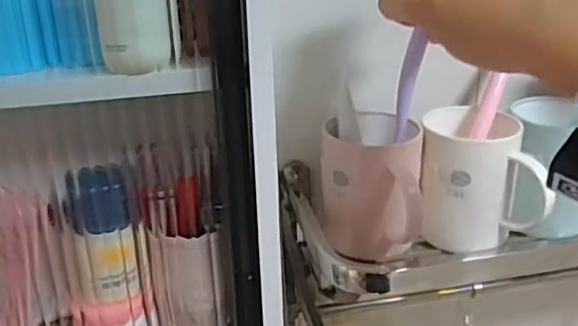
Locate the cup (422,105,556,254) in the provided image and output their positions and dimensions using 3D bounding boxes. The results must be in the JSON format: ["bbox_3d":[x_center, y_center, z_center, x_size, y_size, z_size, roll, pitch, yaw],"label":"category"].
[{"bbox_3d":[0.157,0.016,0.503,0.094,0.100,0.092,6,24,17],"label":"cup"}]

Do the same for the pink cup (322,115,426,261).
[{"bbox_3d":[0.065,0.023,0.485,0.077,0.103,0.087,1,23,8],"label":"pink cup"}]

